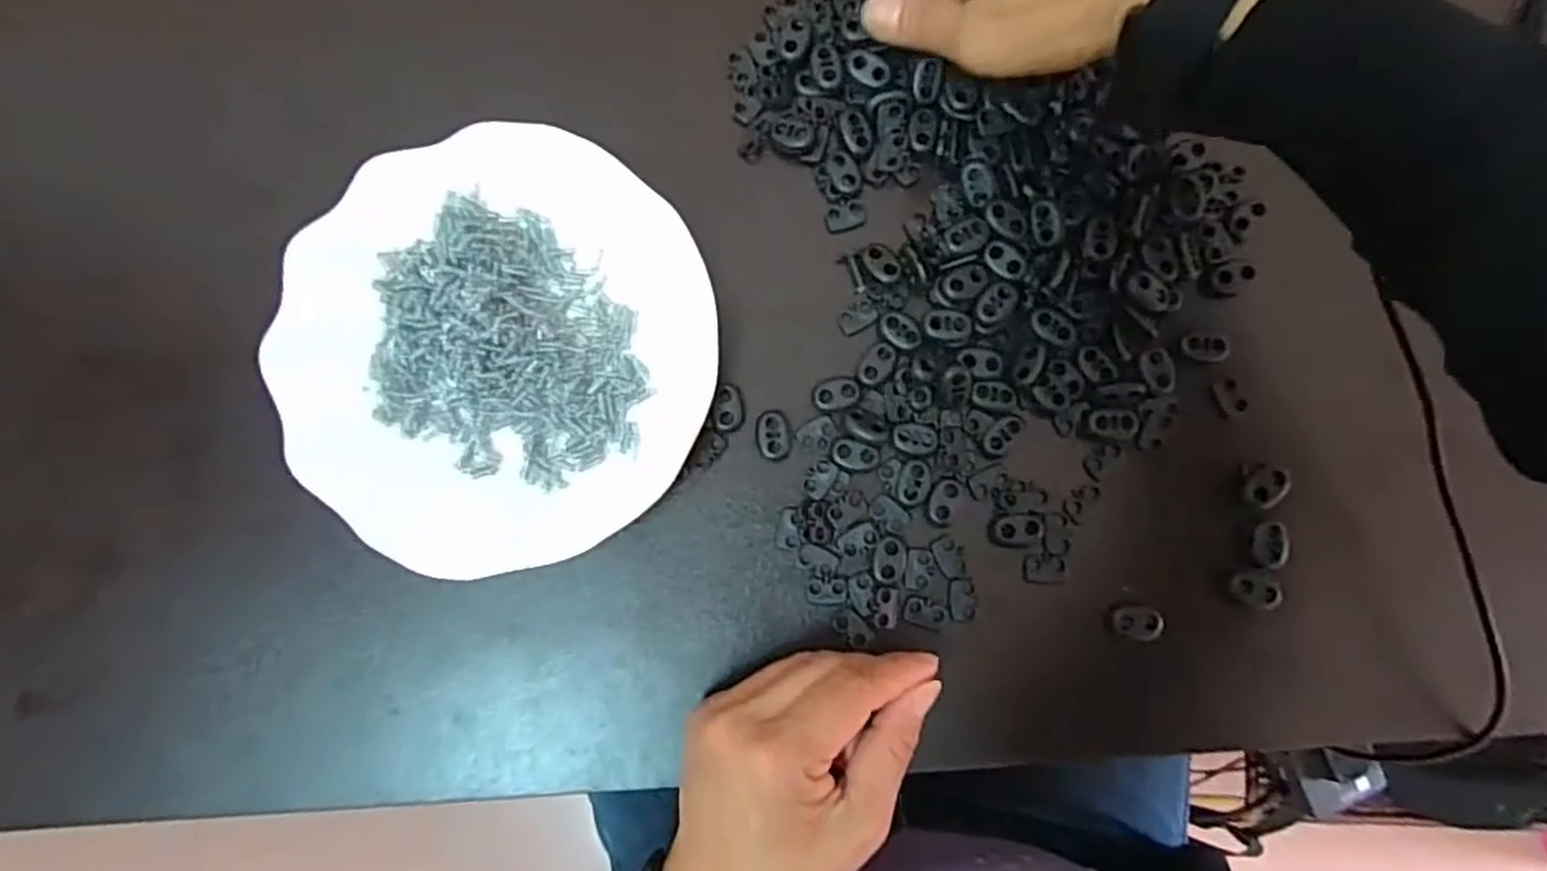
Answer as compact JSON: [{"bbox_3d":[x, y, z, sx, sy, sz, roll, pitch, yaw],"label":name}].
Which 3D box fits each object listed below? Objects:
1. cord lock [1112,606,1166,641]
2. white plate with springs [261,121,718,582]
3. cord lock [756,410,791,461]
[{"bbox_3d":[0.157,0.081,0.325,0.021,0.007,0.014,14,85,2],"label":"cord lock"},{"bbox_3d":[-0.118,-0.039,0.329,0.178,0.022,0.184,0,85,0],"label":"white plate with springs"},{"bbox_3d":[0.000,0.000,0.338,0.016,0.004,0.022,1,85,0],"label":"cord lock"}]

